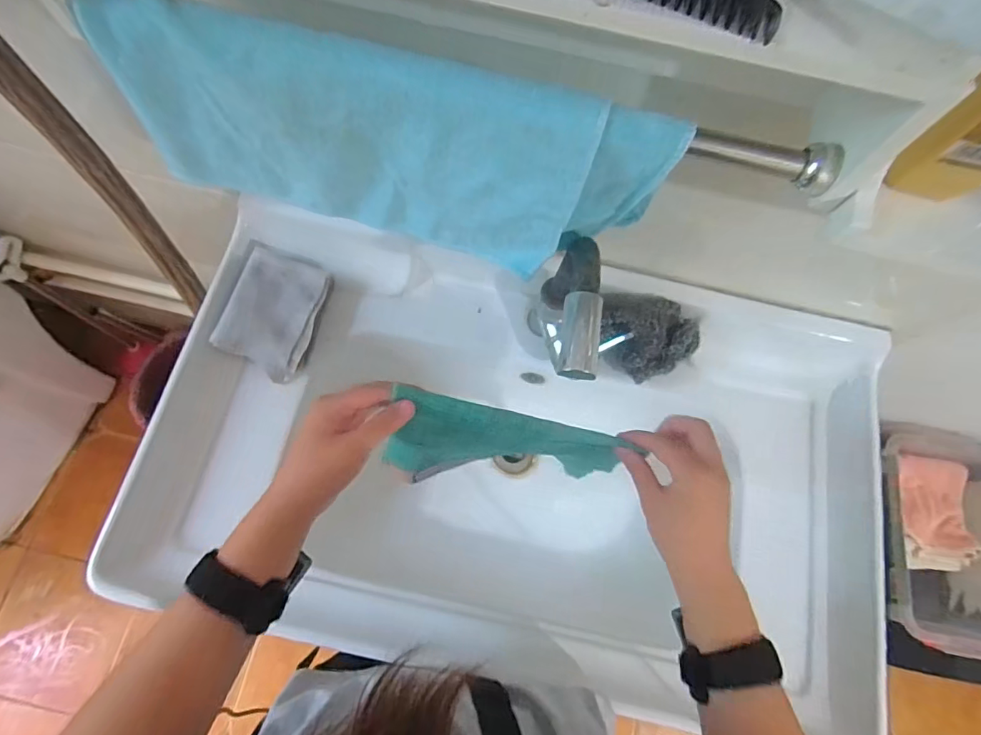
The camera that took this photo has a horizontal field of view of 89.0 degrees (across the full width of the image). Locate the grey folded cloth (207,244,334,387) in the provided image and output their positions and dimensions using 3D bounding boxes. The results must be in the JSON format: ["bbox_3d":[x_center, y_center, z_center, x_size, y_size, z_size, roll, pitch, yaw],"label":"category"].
[{"bbox_3d":[-0.262,-0.064,0.603,0.101,0.020,0.142,18,75,-9],"label":"grey folded cloth"}]

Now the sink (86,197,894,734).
[{"bbox_3d":[0.040,0.114,0.624,0.807,0.170,0.472,11,71,2],"label":"sink"}]

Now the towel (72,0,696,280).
[{"bbox_3d":[-0.070,-0.164,0.373,0.388,0.170,0.044,14,72,1],"label":"towel"}]

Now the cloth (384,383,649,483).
[{"bbox_3d":[0.005,0.069,0.462,0.203,0.154,0.049,2,71,-1],"label":"cloth"}]

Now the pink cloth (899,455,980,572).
[{"bbox_3d":[0.767,0.250,0.864,0.141,0.051,0.186,8,72,-1],"label":"pink cloth"}]

